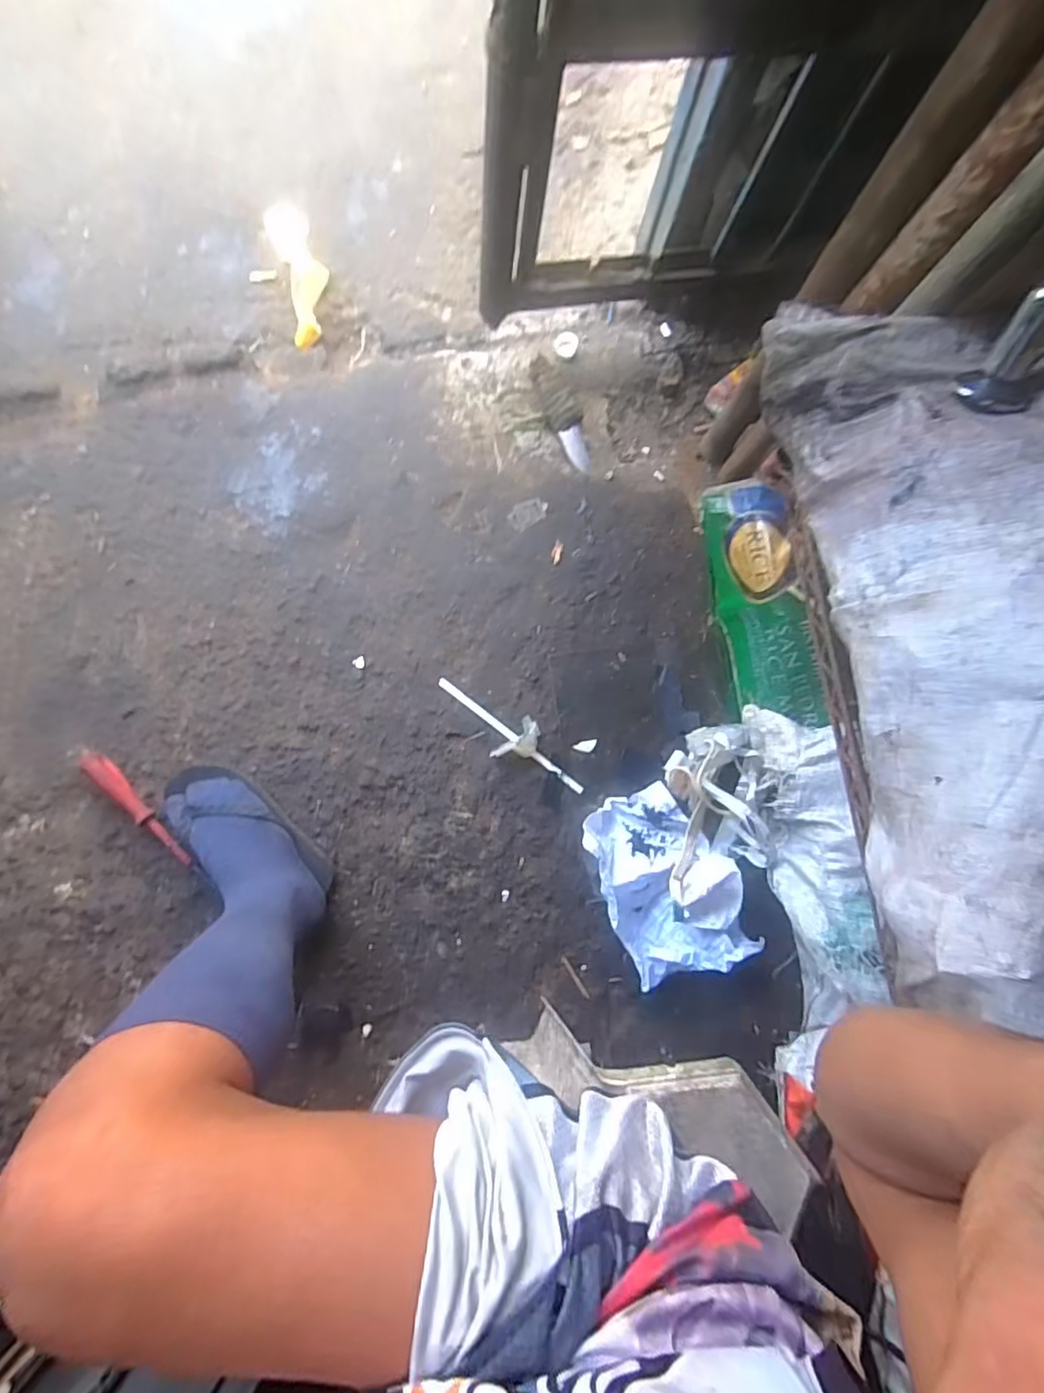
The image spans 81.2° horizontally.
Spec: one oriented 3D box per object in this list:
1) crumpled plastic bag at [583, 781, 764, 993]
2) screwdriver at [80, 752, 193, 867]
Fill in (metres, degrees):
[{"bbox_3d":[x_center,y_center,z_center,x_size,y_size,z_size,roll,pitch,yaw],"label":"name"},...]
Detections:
[{"bbox_3d":[0.187,0.241,0.790,0.169,0.095,0.241,-20,85,-5],"label":"crumpled plastic bag"},{"bbox_3d":[-0.507,0.149,0.806,0.194,0.023,0.031,44,82,2],"label":"screwdriver"}]

